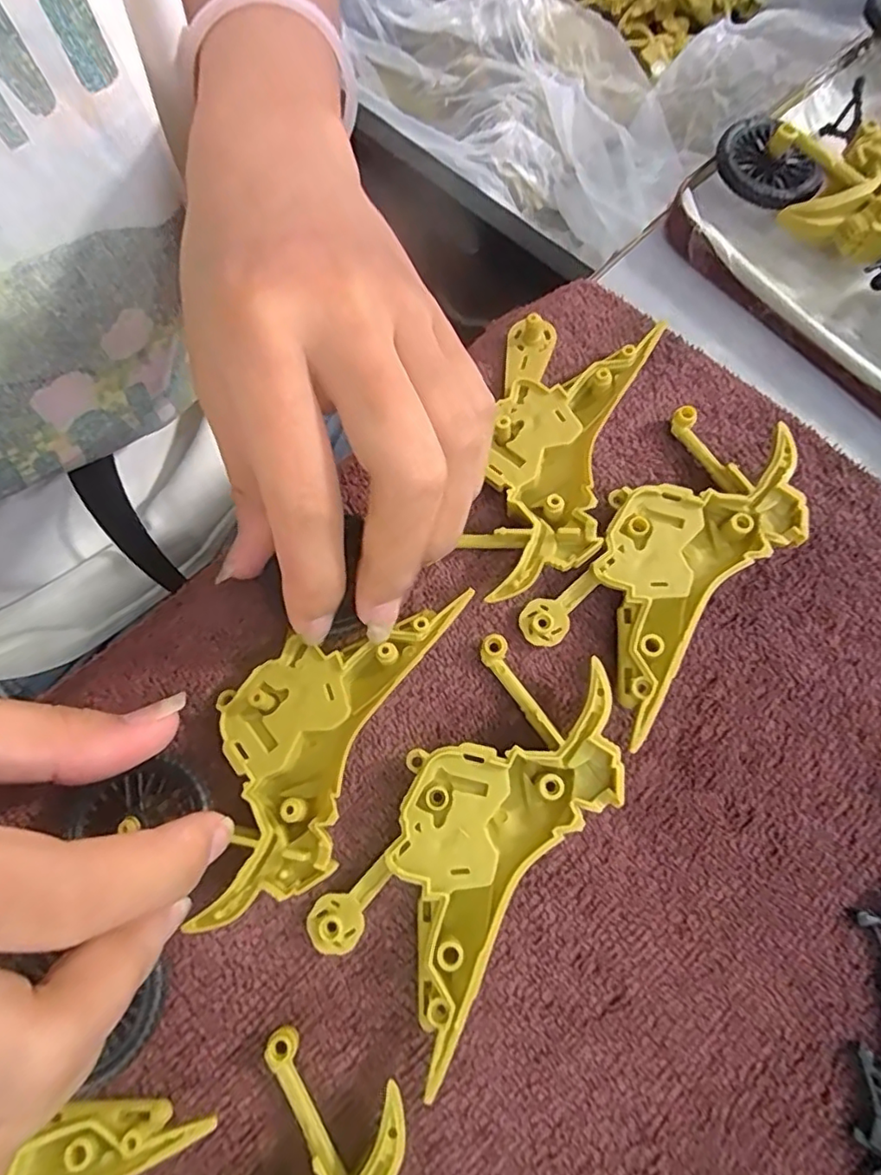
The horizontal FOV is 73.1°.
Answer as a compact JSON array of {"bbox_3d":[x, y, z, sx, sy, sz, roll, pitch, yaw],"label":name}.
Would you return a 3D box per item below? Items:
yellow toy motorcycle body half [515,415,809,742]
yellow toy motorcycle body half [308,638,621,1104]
[{"bbox_3d":[0.068,-0.009,0.180,0.047,0.015,0.095,40,78,11],"label":"yellow toy motorcycle body half"},{"bbox_3d":[0.010,0.063,0.159,0.047,0.013,0.097,32,76,10],"label":"yellow toy motorcycle body half"}]

